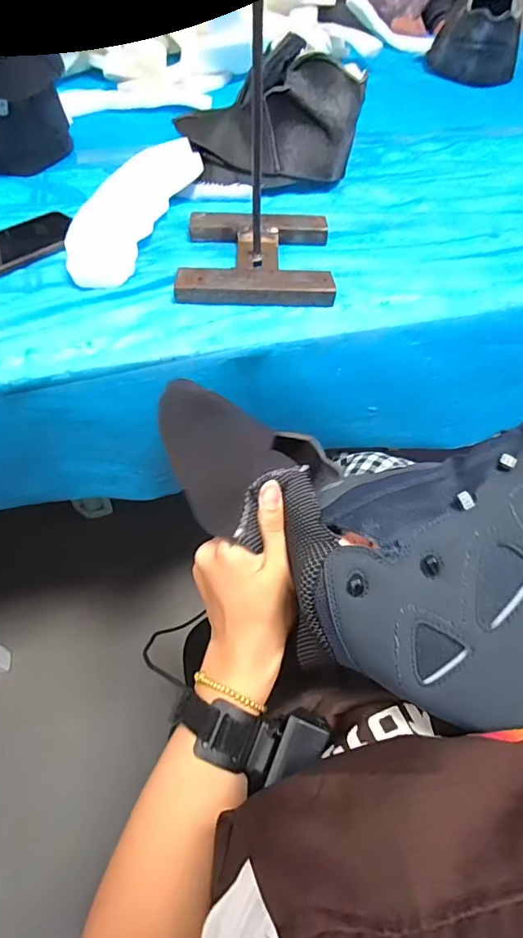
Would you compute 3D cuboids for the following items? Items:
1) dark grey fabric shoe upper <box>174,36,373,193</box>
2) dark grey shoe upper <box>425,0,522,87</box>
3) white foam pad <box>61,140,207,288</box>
[{"bbox_3d":[0.016,-0.447,0.608,0.240,0.134,0.075,-6,54,-7],"label":"dark grey fabric shoe upper"},{"bbox_3d":[0.445,-0.886,0.940,0.138,0.155,0.135,-12,55,-11],"label":"dark grey shoe upper"},{"bbox_3d":[-0.148,-0.309,0.549,0.080,0.050,0.266,13,54,8],"label":"white foam pad"}]

